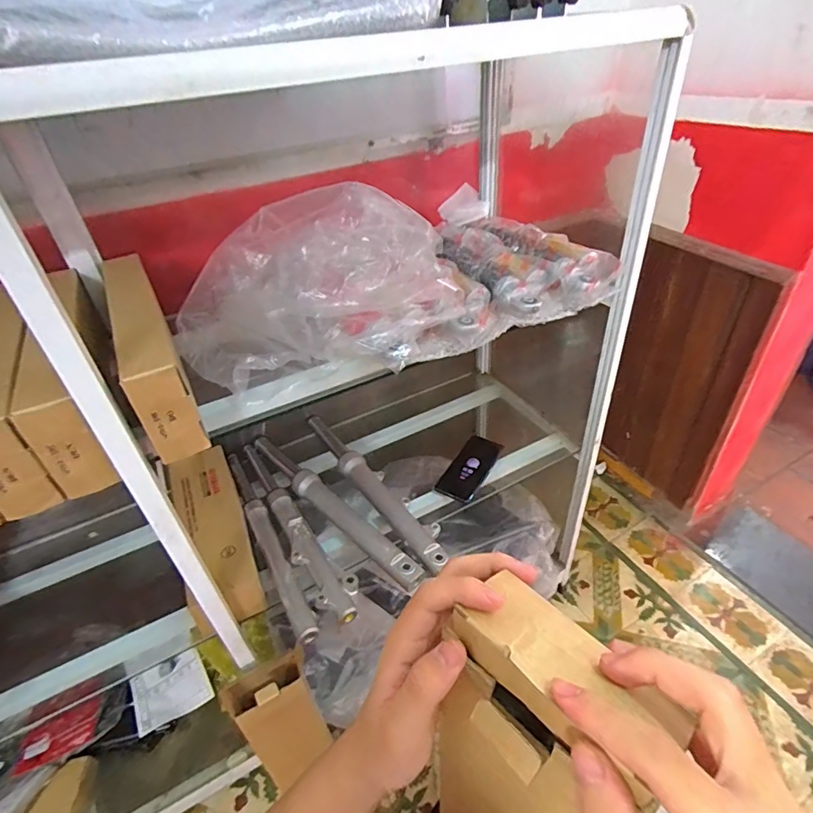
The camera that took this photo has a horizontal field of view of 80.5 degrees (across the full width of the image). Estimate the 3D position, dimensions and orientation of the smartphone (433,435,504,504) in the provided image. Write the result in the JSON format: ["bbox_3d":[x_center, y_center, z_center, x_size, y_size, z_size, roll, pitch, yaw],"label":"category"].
[{"bbox_3d":[0.124,0.122,0.954,0.079,0.015,0.151,22,60,29],"label":"smartphone"}]

